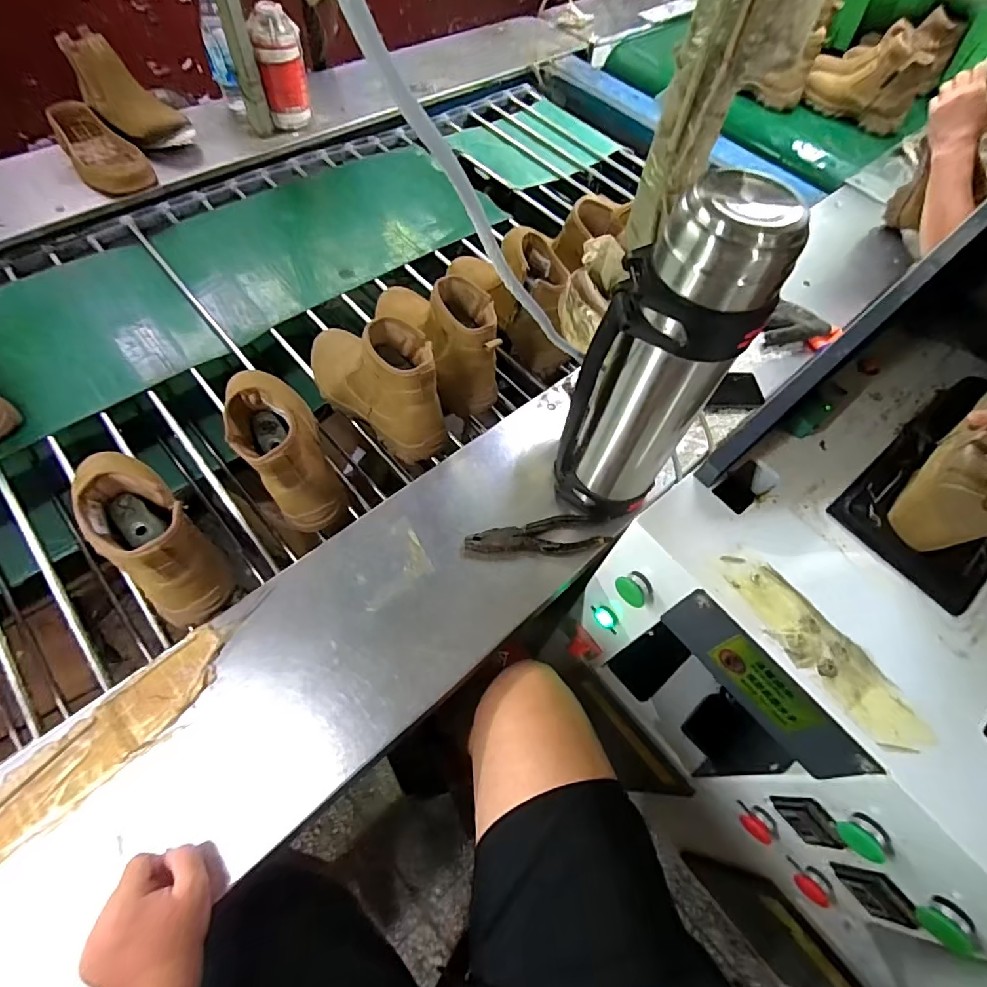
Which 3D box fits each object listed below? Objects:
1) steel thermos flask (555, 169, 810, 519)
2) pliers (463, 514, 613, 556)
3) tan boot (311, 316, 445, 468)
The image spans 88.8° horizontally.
[{"bbox_3d":[0.160,-0.100,0.532,0.122,0.408,0.094,-10,63,-10],"label":"steel thermos flask"},{"bbox_3d":[0.058,0.057,0.641,0.182,0.014,0.052,-9,63,-10],"label":"pliers"},{"bbox_3d":[-0.172,-0.174,0.705,0.263,0.145,0.097,36,62,18],"label":"tan boot"}]

